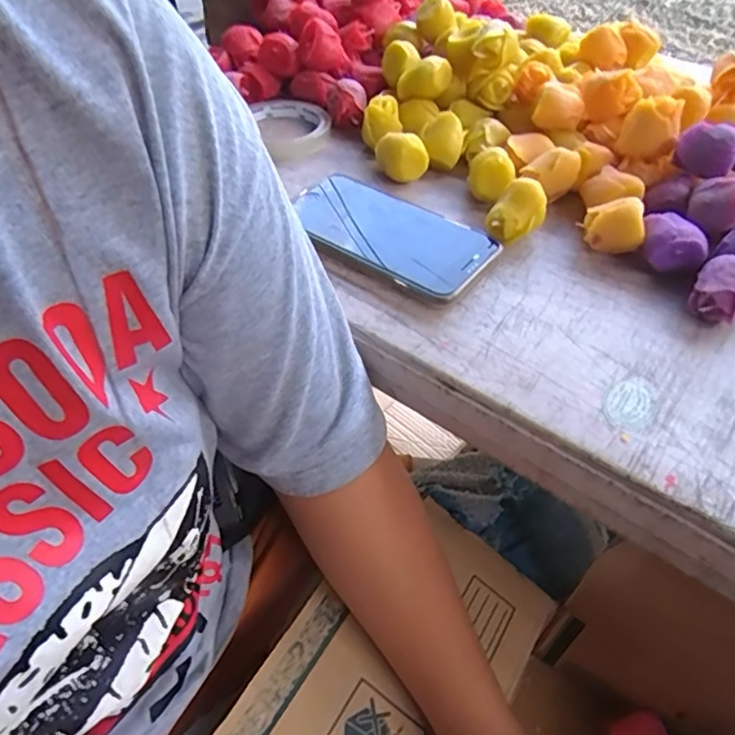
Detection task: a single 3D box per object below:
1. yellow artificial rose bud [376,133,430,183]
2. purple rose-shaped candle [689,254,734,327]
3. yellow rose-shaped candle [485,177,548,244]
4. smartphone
[{"bbox_3d":[0.027,-0.168,0.463,0.042,0.033,0.033,3,49,2],"label":"yellow artificial rose bud"},{"bbox_3d":[0.224,-0.045,0.359,0.040,0.034,0.034,29,54,22],"label":"purple rose-shaped candle"},{"bbox_3d":[0.105,-0.107,0.410,0.038,0.040,0.034,11,50,8],"label":"yellow rose-shaped candle"},{"bbox_3d":[0.011,-0.098,0.417,0.153,0.014,0.078,30,55,23],"label":"smartphone"}]

